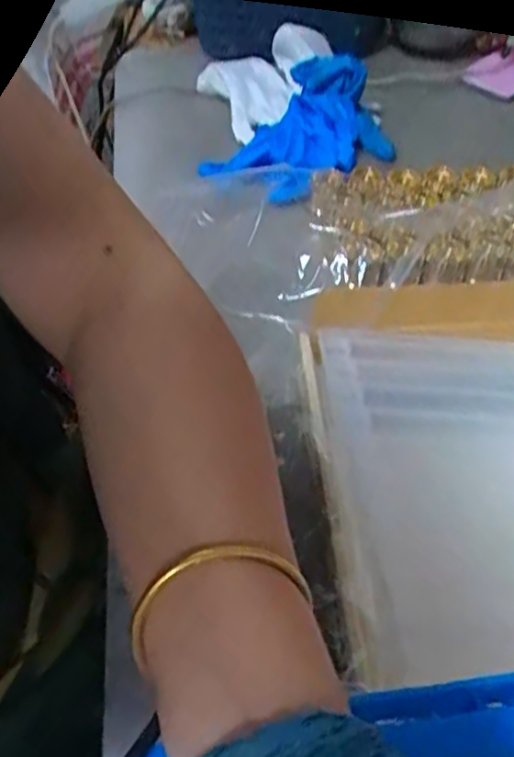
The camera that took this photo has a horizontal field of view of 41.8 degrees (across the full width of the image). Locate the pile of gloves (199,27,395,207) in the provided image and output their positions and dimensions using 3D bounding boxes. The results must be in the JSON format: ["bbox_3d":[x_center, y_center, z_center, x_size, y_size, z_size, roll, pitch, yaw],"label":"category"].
[{"bbox_3d":[0.034,-0.254,0.635,0.175,0.054,0.229,-2,51,-1],"label":"pile of gloves"}]

